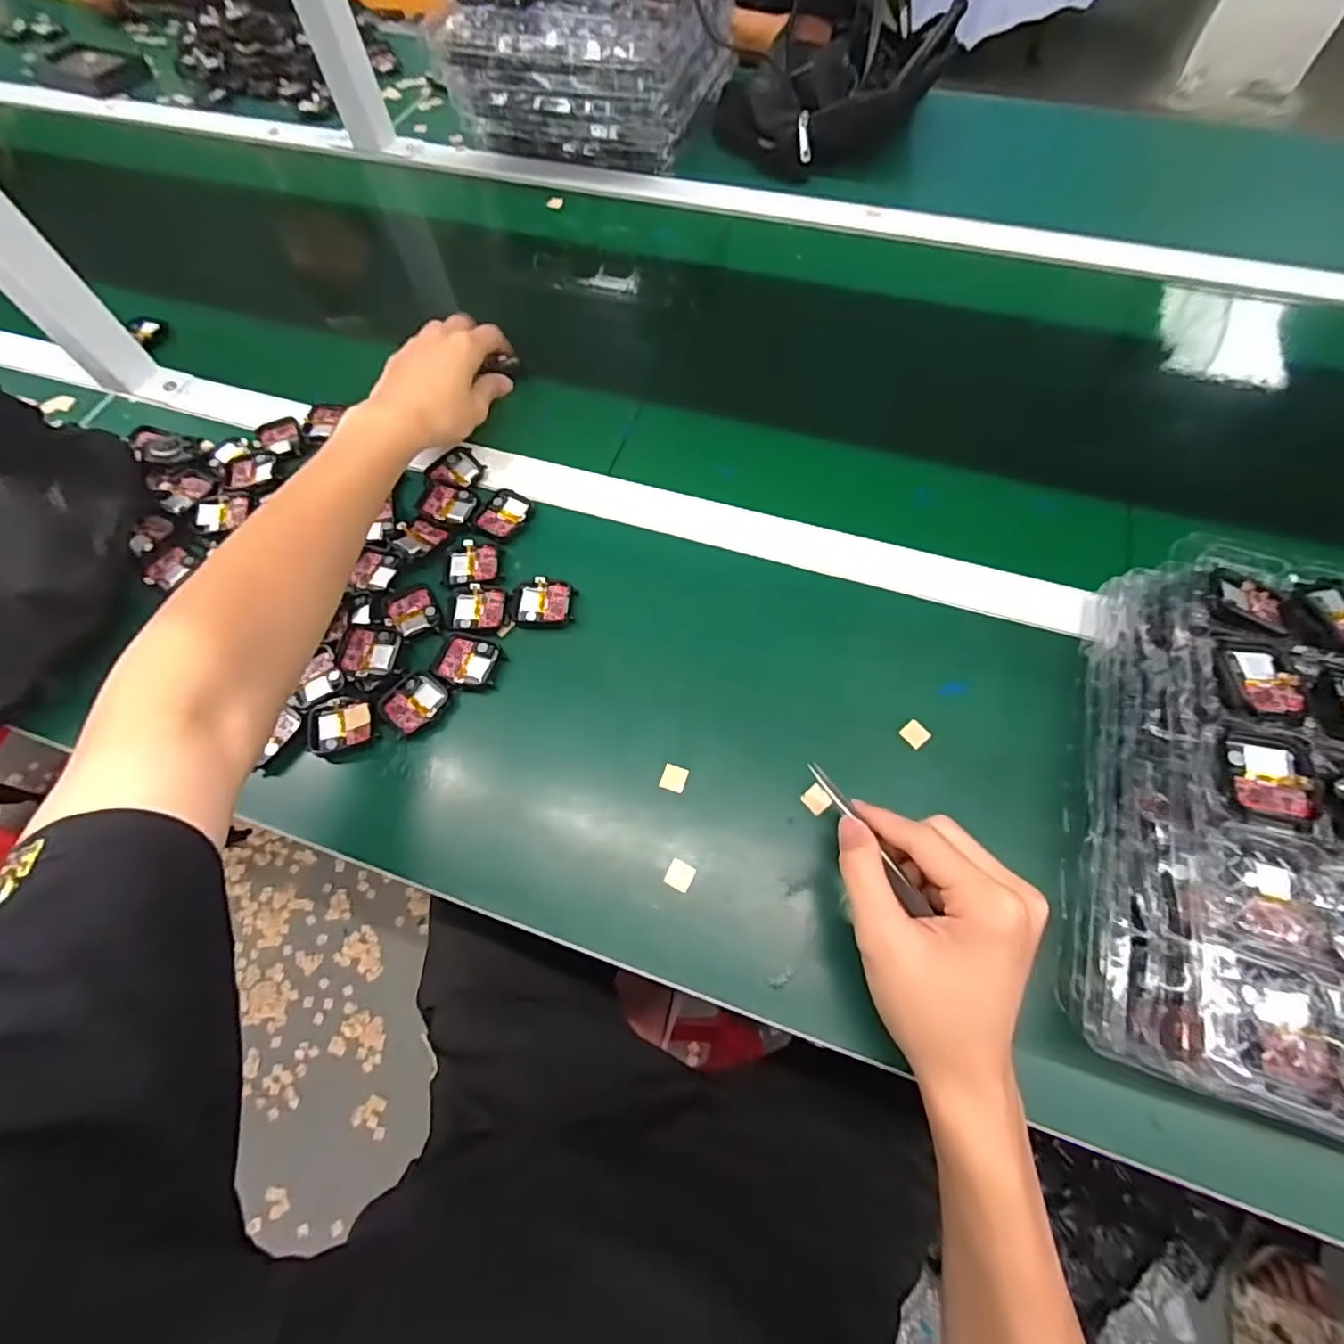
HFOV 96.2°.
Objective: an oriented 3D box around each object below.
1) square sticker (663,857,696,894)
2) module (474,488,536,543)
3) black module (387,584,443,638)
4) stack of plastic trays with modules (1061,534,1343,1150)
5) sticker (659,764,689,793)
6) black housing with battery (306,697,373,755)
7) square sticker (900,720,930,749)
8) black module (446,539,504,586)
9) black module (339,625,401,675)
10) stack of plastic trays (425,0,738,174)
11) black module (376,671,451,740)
[{"bbox_3d":[0.005,0.125,0.369,0.016,0.004,0.016,24,72,10],"label":"square sticker"},{"bbox_3d":[-0.134,-0.127,0.482,0.038,0.004,0.047,23,69,13],"label":"module"},{"bbox_3d":[-0.191,-0.046,0.447,0.033,0.007,0.044,-29,67,-10],"label":"black module"},{"bbox_3d":[0.369,0.088,0.309,0.260,0.072,0.286,15,67,10],"label":"stack of plastic trays with modules"},{"bbox_3d":[0.002,0.069,0.395,0.016,0.004,0.017,17,67,11],"label":"sticker"},{"bbox_3d":[-0.227,0.036,0.415,0.043,0.006,0.037,-13,65,-3],"label":"black housing with battery"},{"bbox_3d":[0.161,0.041,0.398,0.015,0.004,0.016,-37,69,-13],"label":"square sticker"},{"bbox_3d":[-0.152,-0.083,0.463,0.041,0.005,0.039,-11,65,-2],"label":"black module"},{"bbox_3d":[-0.213,-0.015,0.428,0.042,0.010,0.035,3,66,5],"label":"black module"},{"bbox_3d":[-0.092,-0.731,0.713,0.282,0.121,0.283,12,65,9],"label":"stack of plastic trays"},{"bbox_3d":[-0.179,0.021,0.418,0.037,0.006,0.045,41,74,19],"label":"black module"}]

